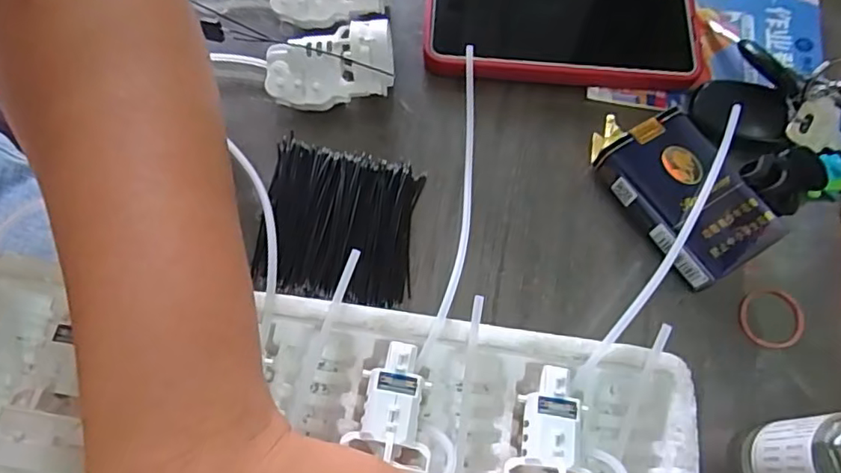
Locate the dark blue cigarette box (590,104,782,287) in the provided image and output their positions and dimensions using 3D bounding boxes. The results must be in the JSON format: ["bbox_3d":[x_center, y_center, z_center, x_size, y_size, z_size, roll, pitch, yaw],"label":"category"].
[{"bbox_3d":[0.137,-0.019,0.300,0.052,0.025,0.083,-30,71,-13],"label":"dark blue cigarette box"}]

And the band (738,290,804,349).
[{"bbox_3d":[0.176,0.041,0.289,0.033,0.006,0.029,-6,68,-4],"label":"band"}]

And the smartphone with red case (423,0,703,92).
[{"bbox_3d":[0.083,-0.127,0.347,0.157,0.018,0.078,3,68,0],"label":"smartphone with red case"}]

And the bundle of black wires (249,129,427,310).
[{"bbox_3d":[-0.042,-0.008,0.298,0.076,0.010,0.079,7,68,2],"label":"bundle of black wires"}]

